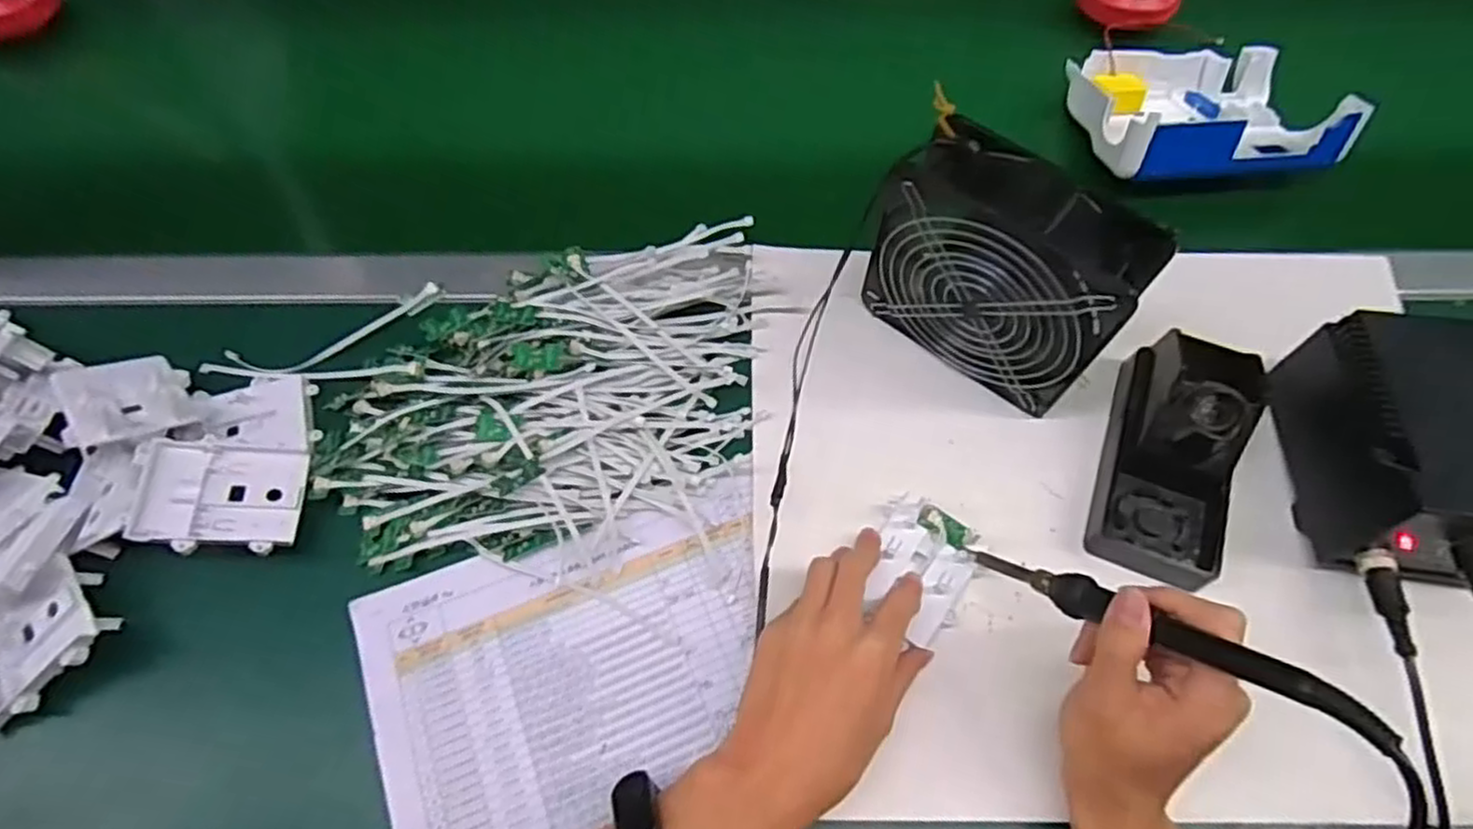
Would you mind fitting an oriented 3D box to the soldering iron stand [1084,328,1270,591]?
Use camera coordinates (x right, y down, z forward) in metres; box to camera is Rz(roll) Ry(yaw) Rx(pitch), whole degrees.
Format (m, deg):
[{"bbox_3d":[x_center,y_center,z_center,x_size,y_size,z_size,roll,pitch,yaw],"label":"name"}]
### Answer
[{"bbox_3d":[0.283,0.021,0.474,0.074,0.071,0.158,21,65,8],"label":"soldering iron stand"}]

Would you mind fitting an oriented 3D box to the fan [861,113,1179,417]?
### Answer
[{"bbox_3d":[0.162,-0.085,0.480,0.153,0.162,0.066,34,68,14],"label":"fan"}]

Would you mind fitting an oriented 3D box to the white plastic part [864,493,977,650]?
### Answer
[{"bbox_3d":[0.111,0.093,0.451,0.056,0.016,0.079,22,64,13],"label":"white plastic part"}]

